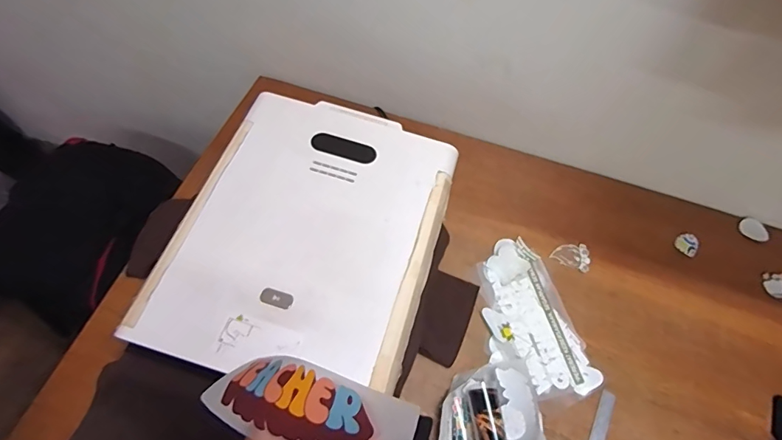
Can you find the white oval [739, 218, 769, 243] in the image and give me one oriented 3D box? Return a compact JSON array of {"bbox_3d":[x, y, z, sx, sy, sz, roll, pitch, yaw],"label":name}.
[{"bbox_3d":[0.838,0.024,1.025,0.061,0.005,0.048,36,81,21],"label":"white oval"}]

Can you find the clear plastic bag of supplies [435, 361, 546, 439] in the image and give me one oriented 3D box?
[{"bbox_3d":[0.165,0.343,0.740,0.161,0.064,0.203,12,58,-3],"label":"clear plastic bag of supplies"}]

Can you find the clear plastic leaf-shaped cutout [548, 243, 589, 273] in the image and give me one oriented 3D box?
[{"bbox_3d":[0.389,0.073,0.954,0.079,0.006,0.058,27,58,6],"label":"clear plastic leaf-shaped cutout"}]

